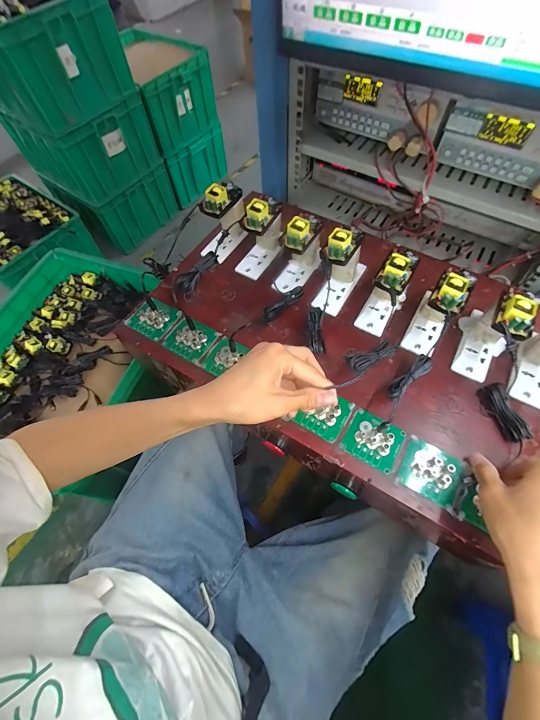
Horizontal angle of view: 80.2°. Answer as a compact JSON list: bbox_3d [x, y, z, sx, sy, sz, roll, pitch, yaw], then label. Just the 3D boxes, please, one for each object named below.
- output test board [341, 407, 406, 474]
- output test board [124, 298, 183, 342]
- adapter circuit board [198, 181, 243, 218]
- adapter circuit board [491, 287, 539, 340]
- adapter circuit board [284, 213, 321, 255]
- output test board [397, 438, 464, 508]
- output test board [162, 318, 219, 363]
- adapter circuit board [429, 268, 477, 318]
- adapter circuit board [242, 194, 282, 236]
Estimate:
[{"bbox_3d":[0.132,0.101,0.405,0.067,0.008,0.061,28,67,16],"label":"output test board"},{"bbox_3d":[-0.183,-0.067,0.504,0.069,0.008,0.063,27,67,16],"label":"output test board"},{"bbox_3d":[-0.078,-0.258,0.507,0.041,0.033,0.064,21,65,14],"label":"adapter circuit board"},{"bbox_3d":[0.297,-0.059,0.385,0.040,0.023,0.065,21,65,14],"label":"adapter circuit board"},{"bbox_3d":[0.044,-0.183,0.465,0.034,0.030,0.053,33,68,18],"label":"adapter circuit board"},{"bbox_3d":[0.195,0.133,0.385,0.064,0.014,0.060,28,67,16],"label":"output test board"},{"bbox_3d":[-0.121,-0.032,0.485,0.066,0.009,0.058,28,67,17],"label":"output test board"},{"bbox_3d":[0.231,-0.087,0.402,0.037,0.027,0.057,31,68,18],"label":"adapter circuit board"},{"bbox_3d":[-0.012,-0.222,0.484,0.036,0.030,0.057,27,67,16],"label":"adapter circuit board"}]

